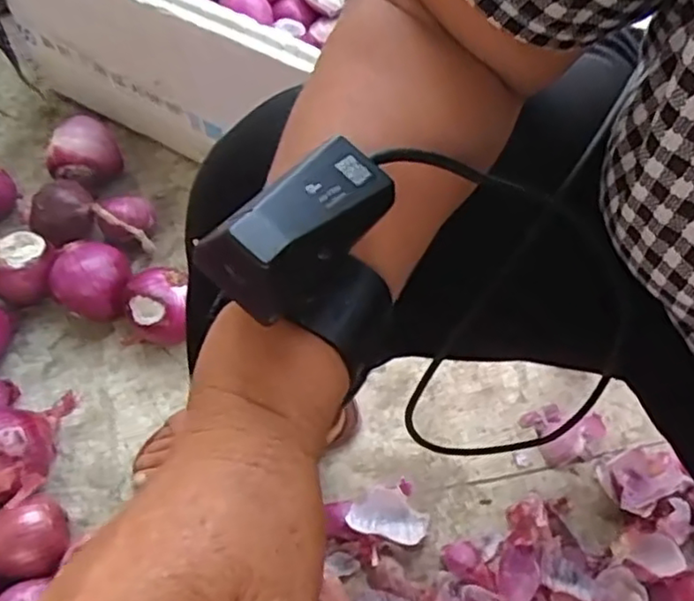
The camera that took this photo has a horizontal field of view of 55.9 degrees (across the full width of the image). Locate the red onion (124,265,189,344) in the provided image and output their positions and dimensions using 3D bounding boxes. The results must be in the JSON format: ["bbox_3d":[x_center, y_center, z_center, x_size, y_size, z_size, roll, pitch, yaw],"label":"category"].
[{"bbox_3d":[-0.225,0.010,0.783,0.078,0.076,0.063,-13,59,-6],"label":"red onion"}]

